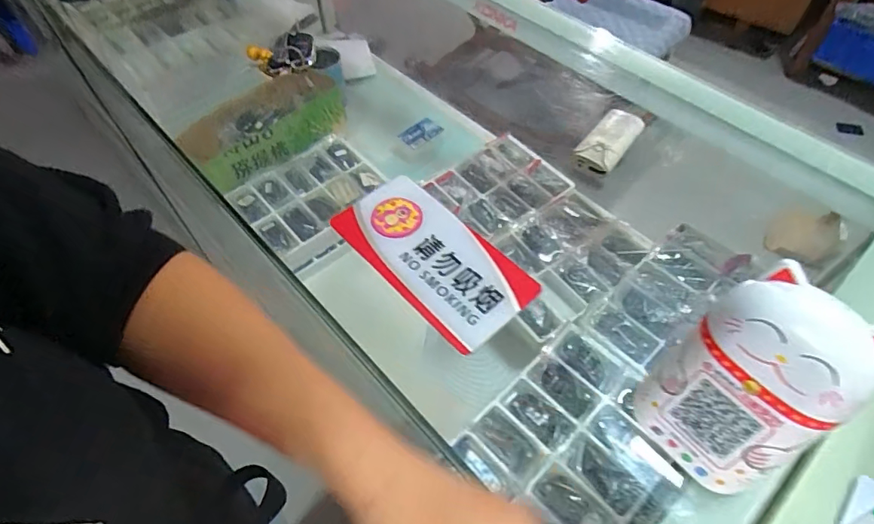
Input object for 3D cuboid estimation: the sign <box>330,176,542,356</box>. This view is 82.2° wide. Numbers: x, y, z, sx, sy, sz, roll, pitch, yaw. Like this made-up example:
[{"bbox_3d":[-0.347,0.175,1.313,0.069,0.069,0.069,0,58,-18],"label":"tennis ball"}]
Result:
[{"bbox_3d":[-0.005,-0.008,0.482,0.098,0.011,0.196,-38,62,-22],"label":"sign"}]

